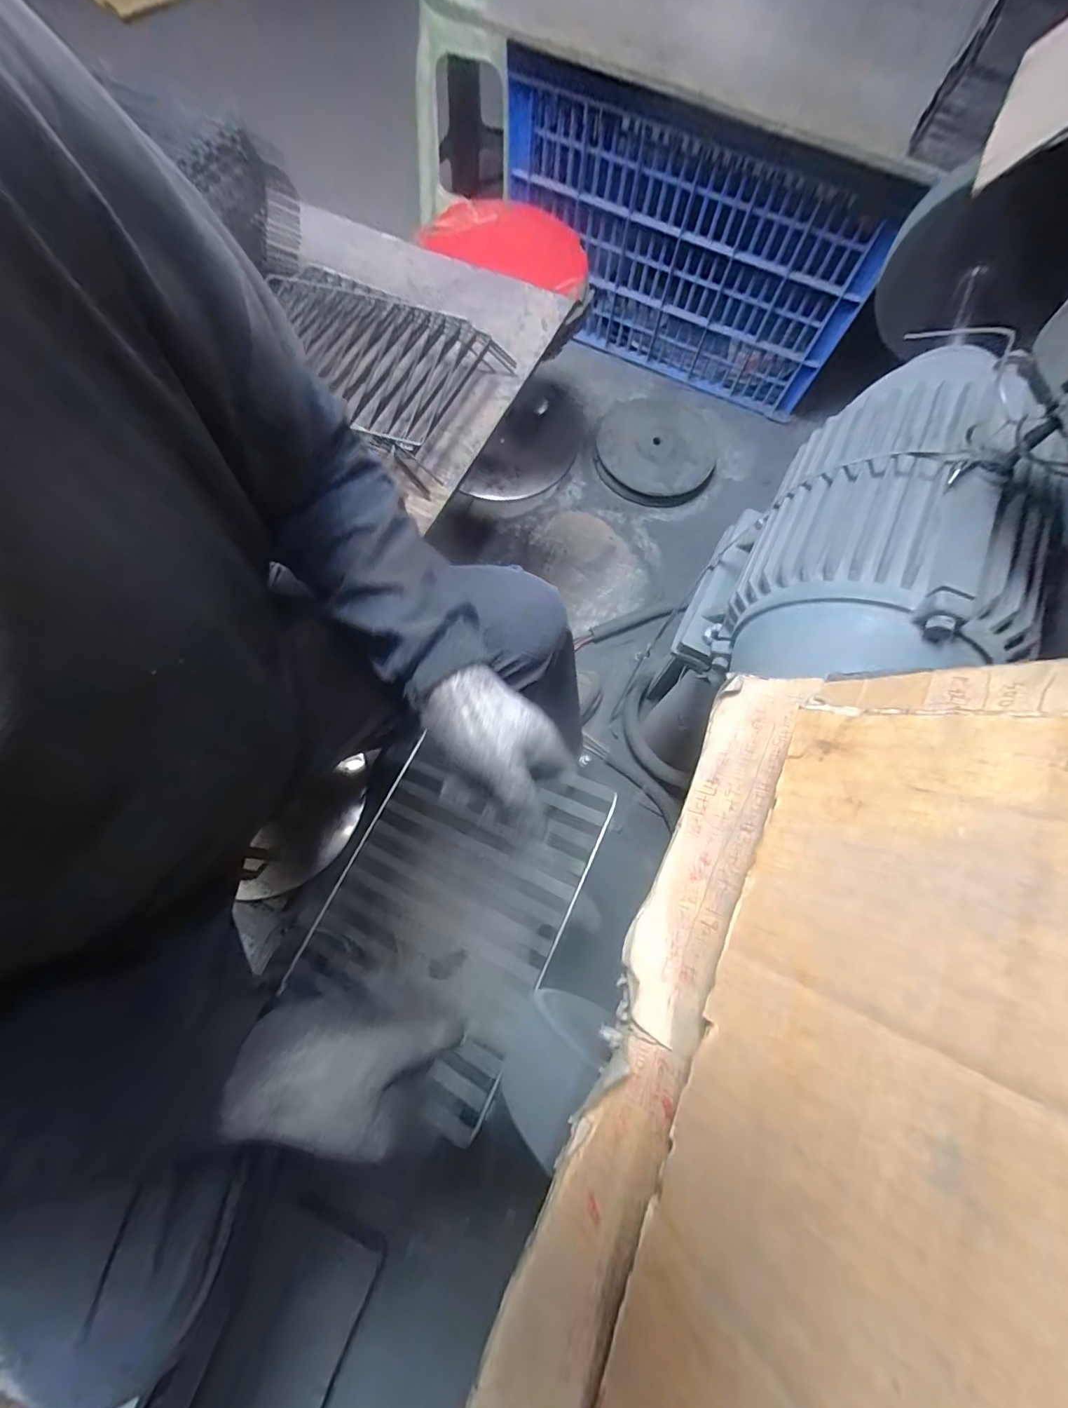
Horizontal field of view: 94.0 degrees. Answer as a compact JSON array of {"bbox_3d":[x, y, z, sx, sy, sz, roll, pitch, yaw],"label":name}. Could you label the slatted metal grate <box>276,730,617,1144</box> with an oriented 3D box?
[{"bbox_3d":[-0.066,0.149,0.393,0.180,0.012,0.240,20,68,20],"label":"slatted metal grate"}]

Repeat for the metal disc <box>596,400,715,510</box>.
[{"bbox_3d":[0.293,-0.612,1.183,0.281,0.051,0.298,1,72,-2],"label":"metal disc"}]

